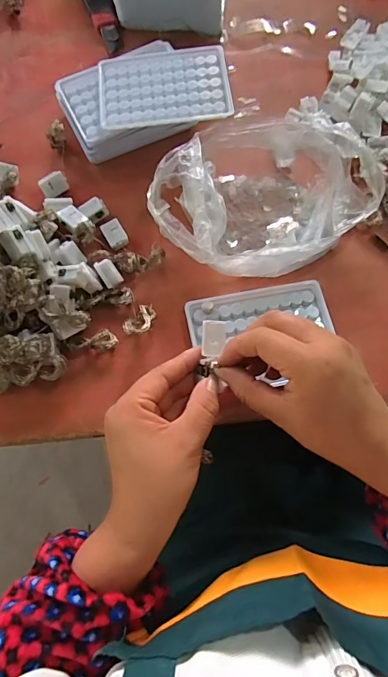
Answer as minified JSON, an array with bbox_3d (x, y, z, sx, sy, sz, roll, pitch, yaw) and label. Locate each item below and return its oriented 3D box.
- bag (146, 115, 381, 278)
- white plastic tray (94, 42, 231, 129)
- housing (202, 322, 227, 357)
[{"bbox_3d":[0.068,-0.148,0.415,0.219,0.054,0.164,-25,73,-9],"label":"bag"},{"bbox_3d":[-0.031,-0.256,0.425,0.129,0.010,0.094,-6,72,-3],"label":"white plastic tray"},{"bbox_3d":[0.015,0.000,0.320,0.020,0.009,0.026,5,86,-19],"label":"housing"}]

